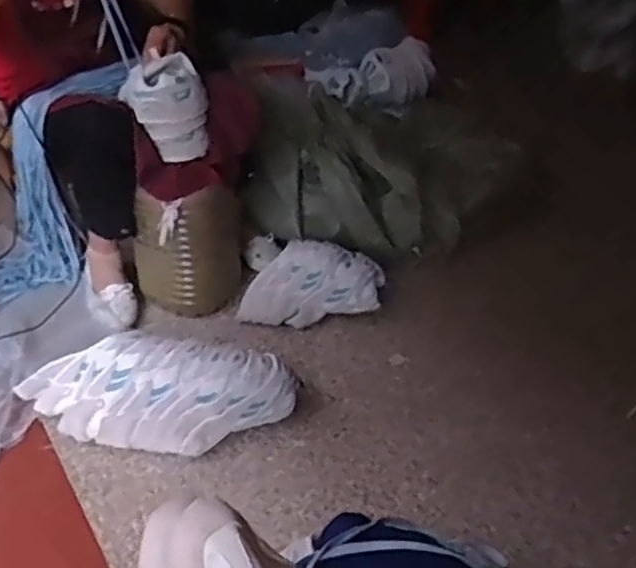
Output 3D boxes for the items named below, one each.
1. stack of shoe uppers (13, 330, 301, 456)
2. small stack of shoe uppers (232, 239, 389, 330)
[{"bbox_3d":[-0.278,0.182,1.172,0.469,0.161,0.140,8,38,8],"label":"stack of shoe uppers"},{"bbox_3d":[-0.011,0.001,1.447,0.284,0.144,0.127,4,38,3],"label":"small stack of shoe uppers"}]

